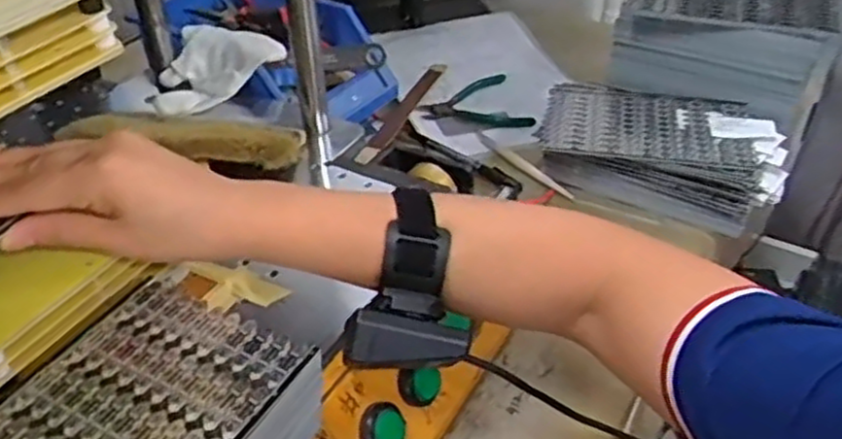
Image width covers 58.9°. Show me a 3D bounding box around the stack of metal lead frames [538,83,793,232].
[{"bbox_3d":[0.230,-0.067,0.721,0.227,0.056,0.141,14,41,18],"label":"stack of metal lead frames"}]

